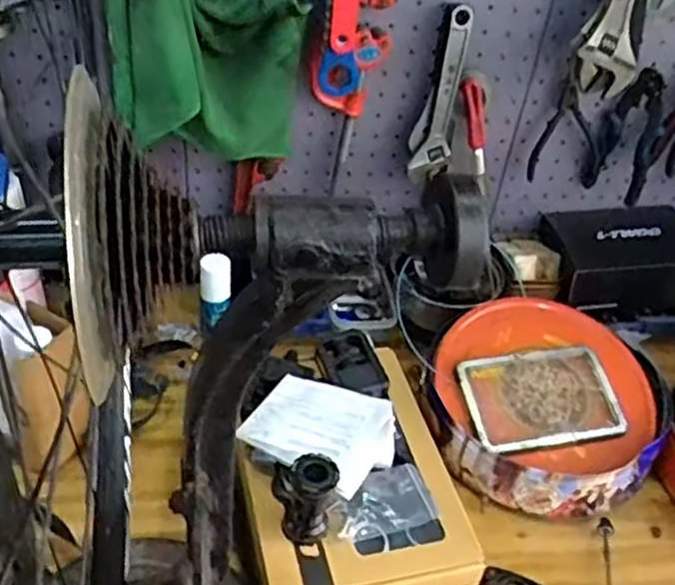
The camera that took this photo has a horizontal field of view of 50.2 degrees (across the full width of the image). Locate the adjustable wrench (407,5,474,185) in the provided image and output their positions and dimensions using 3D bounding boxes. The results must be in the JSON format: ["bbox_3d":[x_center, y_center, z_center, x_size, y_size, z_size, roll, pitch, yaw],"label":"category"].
[{"bbox_3d":[0.129,-0.237,0.893,0.045,0.227,0.020,33,46,28],"label":"adjustable wrench"}]

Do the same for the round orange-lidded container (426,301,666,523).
[{"bbox_3d":[0.258,0.135,0.882,0.291,0.105,0.242,14,41,9],"label":"round orange-lidded container"}]

